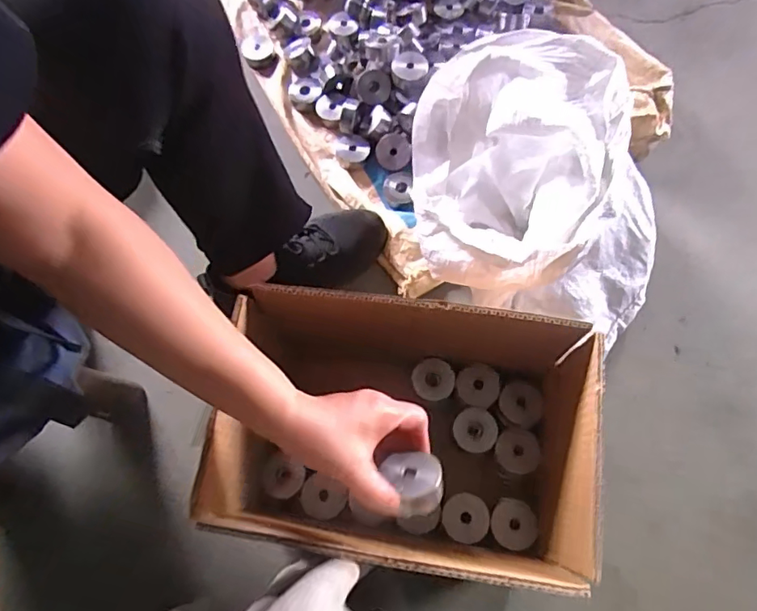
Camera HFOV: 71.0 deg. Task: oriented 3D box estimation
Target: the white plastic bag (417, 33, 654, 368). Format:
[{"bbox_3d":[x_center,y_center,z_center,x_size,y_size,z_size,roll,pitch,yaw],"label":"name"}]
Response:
[{"bbox_3d":[0.172,-0.110,0.581,0.318,0.267,0.245,24,73,10],"label":"white plastic bag"}]

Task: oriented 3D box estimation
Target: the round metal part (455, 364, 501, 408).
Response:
[{"bbox_3d":[0.109,0.088,0.582,0.046,0.012,0.045,-1,72,3],"label":"round metal part"}]

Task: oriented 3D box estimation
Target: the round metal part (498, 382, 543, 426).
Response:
[{"bbox_3d":[0.153,0.106,0.571,0.044,0.022,0.038,36,77,14],"label":"round metal part"}]

